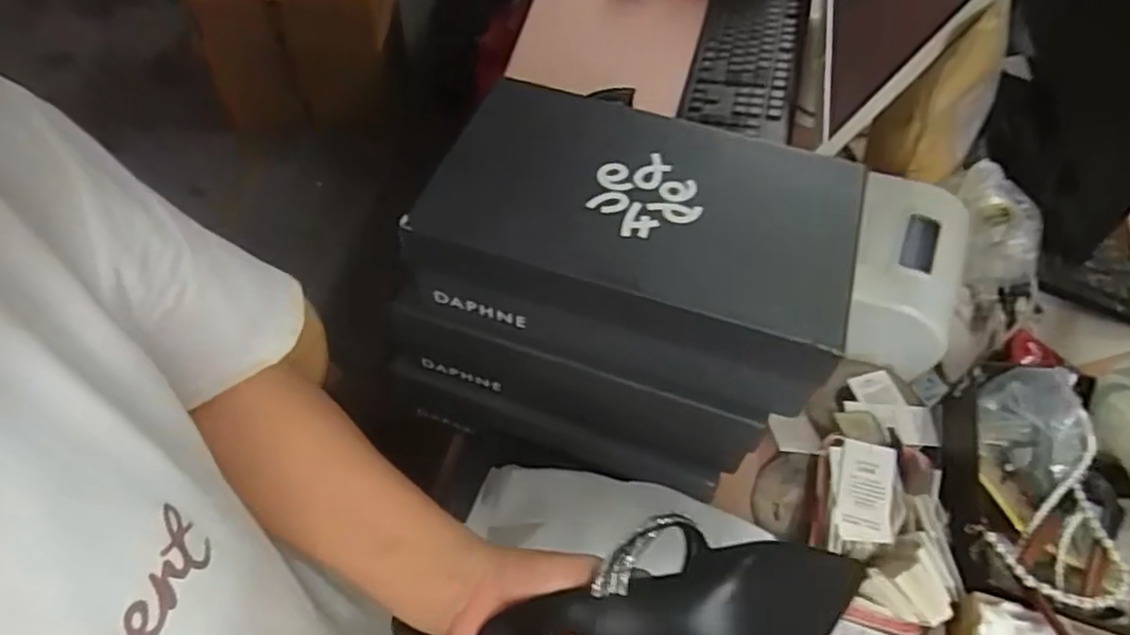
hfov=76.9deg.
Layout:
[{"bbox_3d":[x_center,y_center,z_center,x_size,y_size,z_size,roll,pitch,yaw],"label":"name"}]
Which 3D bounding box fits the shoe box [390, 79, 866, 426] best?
[{"bbox_3d":[0.056,-0.060,0.538,0.294,0.100,0.184,18,57,10],"label":"shoe box"}]

